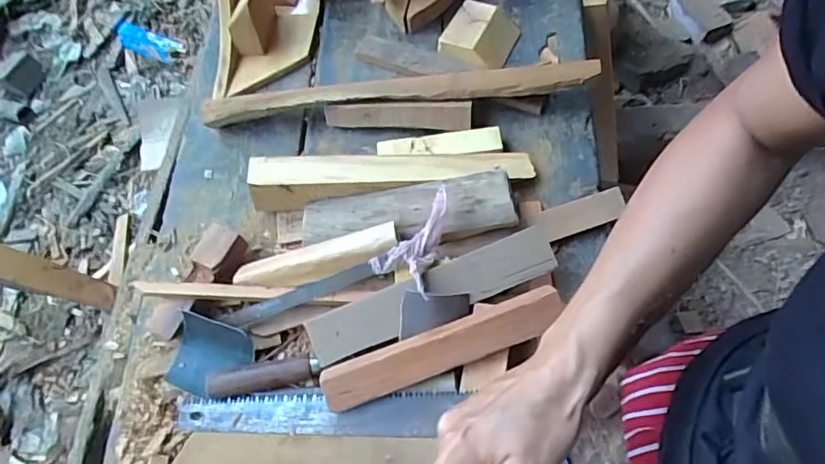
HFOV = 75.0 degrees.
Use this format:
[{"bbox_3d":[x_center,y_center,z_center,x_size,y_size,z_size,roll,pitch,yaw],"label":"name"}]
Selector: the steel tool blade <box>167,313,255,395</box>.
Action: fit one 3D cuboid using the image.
[{"bbox_3d":[-0.250,0.151,0.653,0.094,0.054,0.082,12,65,8],"label":"steel tool blade"}]

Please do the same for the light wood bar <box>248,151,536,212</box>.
[{"bbox_3d":[-0.028,-0.088,0.750,0.390,0.046,0.061,-4,64,0],"label":"light wood bar"}]

